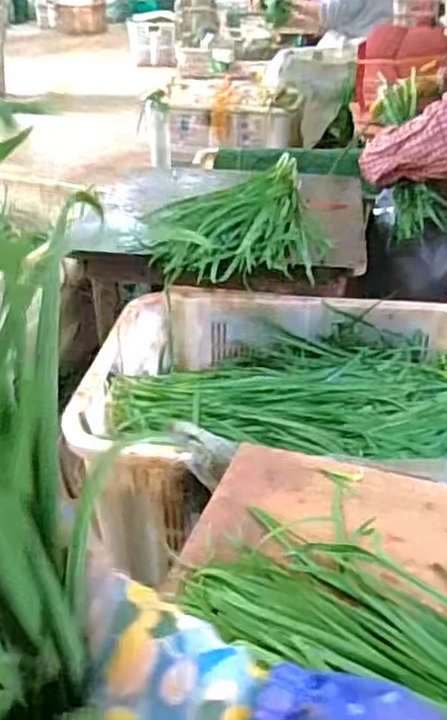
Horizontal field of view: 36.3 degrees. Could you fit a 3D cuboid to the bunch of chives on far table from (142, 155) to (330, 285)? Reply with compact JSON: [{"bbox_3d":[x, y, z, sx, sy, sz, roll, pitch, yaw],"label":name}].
[{"bbox_3d":[0.013,-0.266,1.300,0.327,0.072,0.416,-3,31,-4],"label":"bunch of chives on far table"}]

